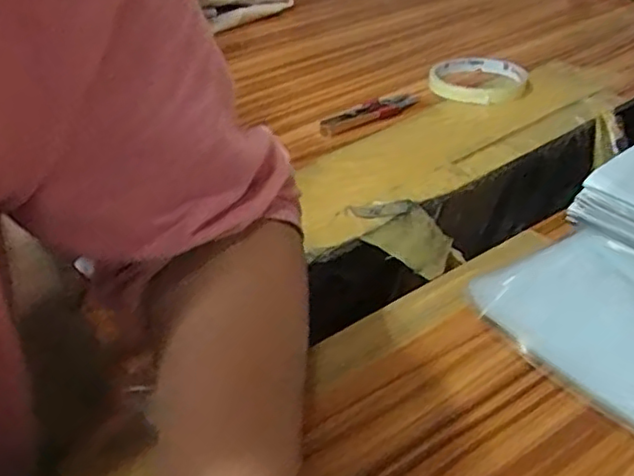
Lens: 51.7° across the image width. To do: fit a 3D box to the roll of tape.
[{"bbox_3d":[0.140,-0.140,0.584,0.075,0.022,0.078,-1,34,1],"label":"roll of tape"}]

